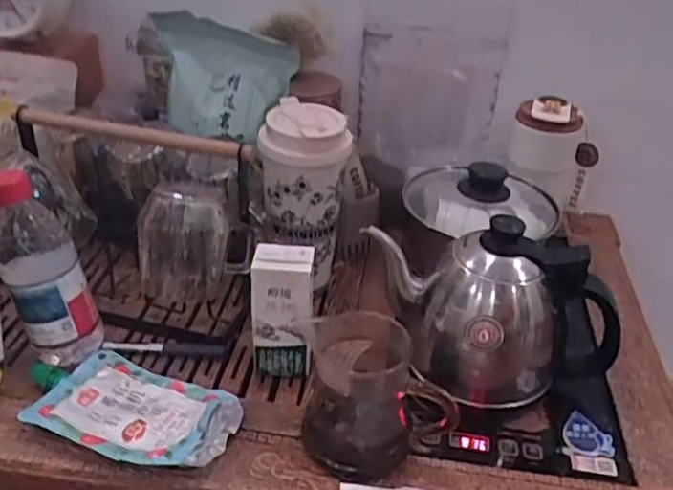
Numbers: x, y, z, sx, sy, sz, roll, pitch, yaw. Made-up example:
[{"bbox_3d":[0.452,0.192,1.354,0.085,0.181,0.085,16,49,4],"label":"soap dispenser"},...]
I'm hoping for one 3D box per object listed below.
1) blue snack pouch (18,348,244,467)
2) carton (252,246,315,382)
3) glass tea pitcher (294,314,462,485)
[{"bbox_3d":[-0.172,0.132,0.551,0.174,0.026,0.097,15,35,17],"label":"blue snack pouch"},{"bbox_3d":[-0.047,0.060,0.591,0.051,0.122,0.029,6,33,3],"label":"carton"},{"bbox_3d":[0.026,0.117,0.529,0.103,0.105,0.081,-3,34,-11],"label":"glass tea pitcher"}]

